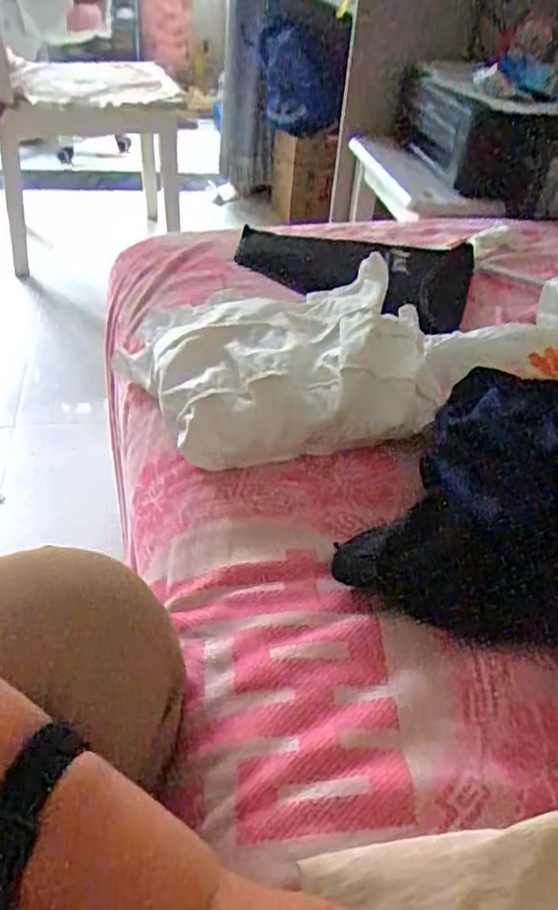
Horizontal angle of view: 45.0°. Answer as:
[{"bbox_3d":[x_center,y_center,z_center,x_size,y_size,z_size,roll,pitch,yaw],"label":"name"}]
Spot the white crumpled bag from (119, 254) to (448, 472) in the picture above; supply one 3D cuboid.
[{"bbox_3d":[-0.002,-0.100,0.672,0.282,0.088,0.235,-8,41,-13],"label":"white crumpled bag"}]

